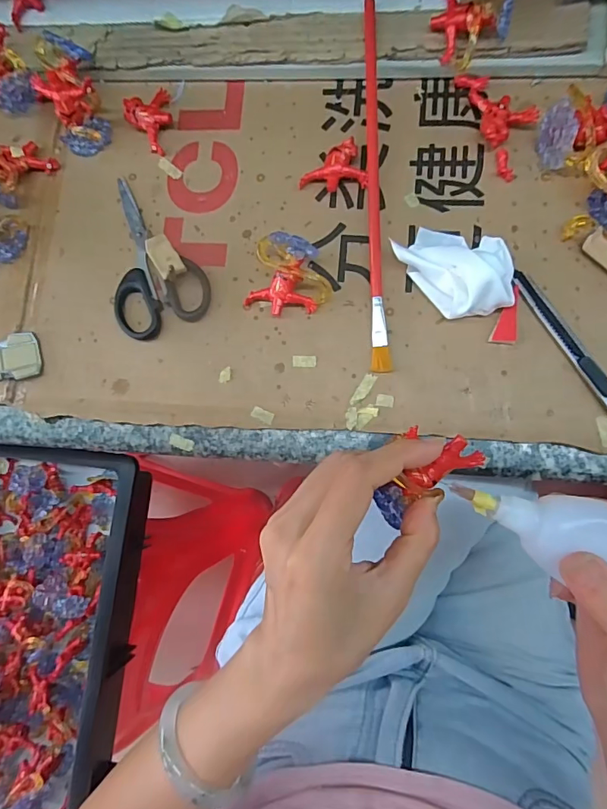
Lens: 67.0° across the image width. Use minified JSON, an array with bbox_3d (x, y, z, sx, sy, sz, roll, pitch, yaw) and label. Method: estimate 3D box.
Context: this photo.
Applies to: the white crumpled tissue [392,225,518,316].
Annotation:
[{"bbox_3d":[0.100,-0.089,0.292,0.049,0.032,0.075,-38,81,2],"label":"white crumpled tissue"}]

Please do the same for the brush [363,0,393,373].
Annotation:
[{"bbox_3d":[0.050,-0.152,0.313,0.012,0.010,0.260,-1,84,7],"label":"brush"}]

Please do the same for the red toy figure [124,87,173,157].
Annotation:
[{"bbox_3d":[-0.112,-0.211,0.341,0.035,0.011,0.043,-23,82,4],"label":"red toy figure"}]

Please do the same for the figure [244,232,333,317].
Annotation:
[{"bbox_3d":[-0.009,-0.085,0.306,0.054,0.031,0.049,16,87,8],"label":"figure"}]

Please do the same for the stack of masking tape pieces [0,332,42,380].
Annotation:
[{"bbox_3d":[-0.211,-0.033,0.329,0.042,0.014,0.033,-12,83,6],"label":"stack of masking tape pieces"}]

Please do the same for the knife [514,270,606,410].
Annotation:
[{"bbox_3d":[0.171,-0.032,0.286,0.011,0.009,0.126,-31,81,3],"label":"knife"}]

